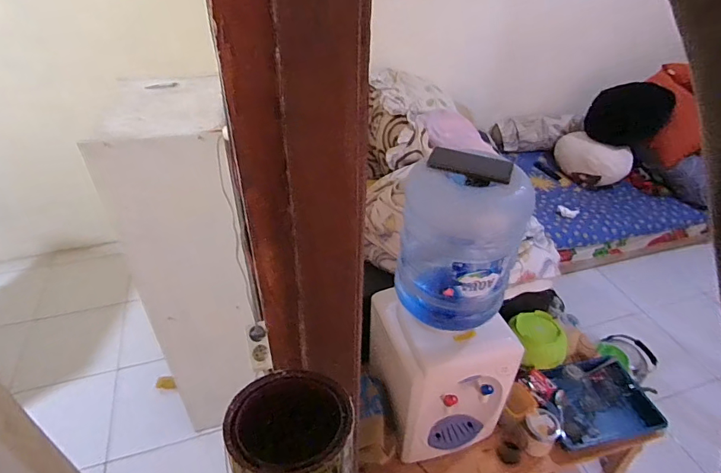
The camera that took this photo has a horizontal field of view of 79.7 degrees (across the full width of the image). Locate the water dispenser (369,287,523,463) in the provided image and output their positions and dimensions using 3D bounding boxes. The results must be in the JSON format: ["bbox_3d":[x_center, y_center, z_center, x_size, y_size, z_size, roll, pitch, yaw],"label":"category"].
[{"bbox_3d":[0.222,0.358,1.223,0.313,0.388,0.311,-9,40,-14],"label":"water dispenser"}]

